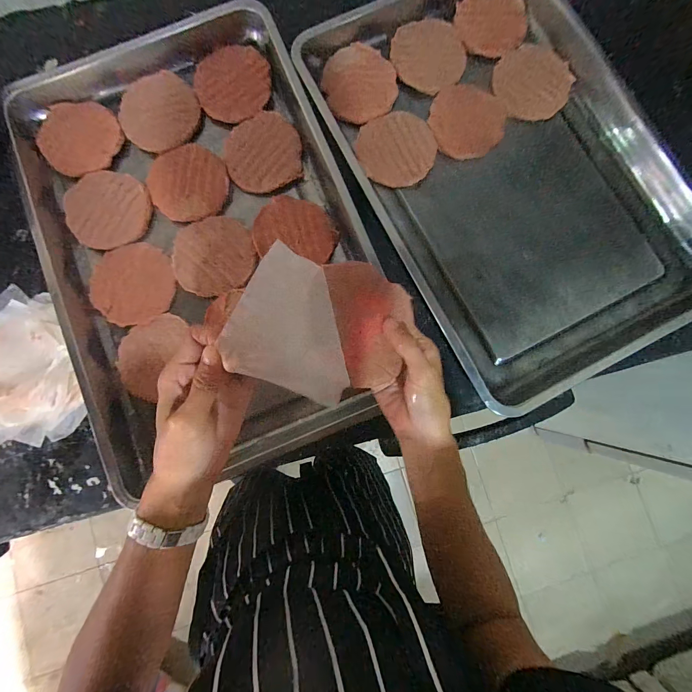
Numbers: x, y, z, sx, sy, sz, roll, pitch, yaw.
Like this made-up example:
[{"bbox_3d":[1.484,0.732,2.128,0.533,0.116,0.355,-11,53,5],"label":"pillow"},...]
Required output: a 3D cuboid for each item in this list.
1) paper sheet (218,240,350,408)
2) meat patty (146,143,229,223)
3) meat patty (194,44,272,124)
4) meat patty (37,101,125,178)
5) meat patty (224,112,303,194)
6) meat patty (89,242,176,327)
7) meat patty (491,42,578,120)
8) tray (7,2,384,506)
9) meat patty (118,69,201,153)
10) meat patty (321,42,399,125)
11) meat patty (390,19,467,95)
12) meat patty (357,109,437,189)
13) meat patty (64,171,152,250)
[{"bbox_3d":[-0.035,-0.016,0.263,0.102,0.007,0.100,26,74,-20],"label":"paper sheet"},{"bbox_3d":[-0.219,-0.227,0.455,0.104,0.008,0.104,0,85,-1],"label":"meat patty"},{"bbox_3d":[-0.164,-0.373,0.463,0.105,0.018,0.101,8,84,-1],"label":"meat patty"},{"bbox_3d":[-0.378,-0.296,0.462,0.109,0.008,0.105,29,85,1],"label":"meat patty"},{"bbox_3d":[-0.115,-0.272,0.458,0.106,0.013,0.100,0,85,-1],"label":"meat patty"},{"bbox_3d":[-0.286,-0.085,0.437,0.101,0.011,0.110,2,84,-1],"label":"meat patty"},{"bbox_3d":[0.271,-0.386,0.478,0.108,0.010,0.112,0,85,-1],"label":"meat patty"},{"bbox_3d":[-0.197,-0.158,0.435,0.397,0.033,0.601,-23,85,-3],"label":"tray"},{"bbox_3d":[-0.265,-0.332,0.459,0.107,0.008,0.101,0,85,-1],"label":"meat patty"},{"bbox_3d":[0.020,-0.382,0.472,0.106,0.004,0.111,0,85,-1],"label":"meat patty"},{"bbox_3d":[0.123,-0.431,0.482,0.106,0.004,0.113,0,85,-1],"label":"meat patty"},{"bbox_3d":[0.073,-0.285,0.458,0.110,0.019,0.107,17,84,0],"label":"meat patty"},{"bbox_3d":[-0.330,-0.187,0.446,0.107,0.011,0.101,0,85,-1],"label":"meat patty"}]

